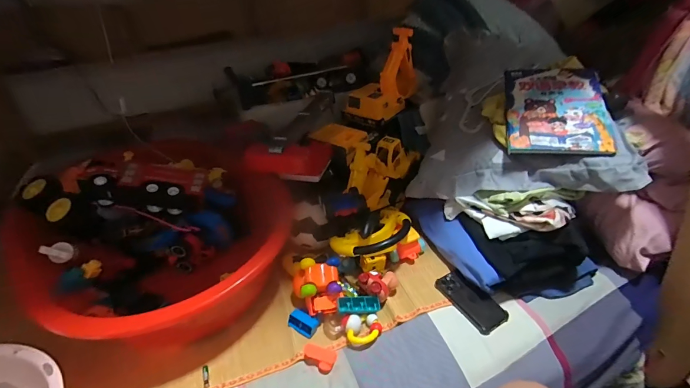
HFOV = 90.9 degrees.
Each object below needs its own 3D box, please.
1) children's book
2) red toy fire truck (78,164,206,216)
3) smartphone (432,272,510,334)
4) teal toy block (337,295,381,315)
[{"bbox_3d":[0.461,-0.187,0.738,0.195,0.023,0.284,6,52,14],"label":"children's book"},{"bbox_3d":[-0.482,-0.017,0.827,0.264,0.098,0.091,4,35,-13],"label":"red toy fire truck"},{"bbox_3d":[0.263,0.216,0.709,0.071,0.013,0.142,-22,40,-22],"label":"smartphone"},{"bbox_3d":[0.027,0.231,0.700,0.087,0.025,0.033,0,66,-14],"label":"teal toy block"}]

